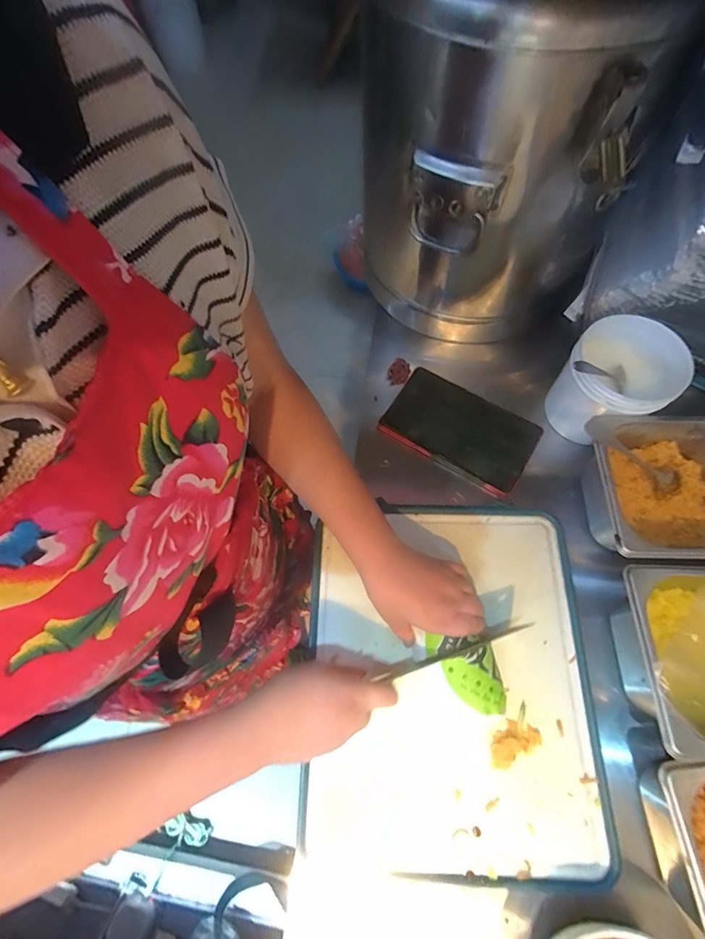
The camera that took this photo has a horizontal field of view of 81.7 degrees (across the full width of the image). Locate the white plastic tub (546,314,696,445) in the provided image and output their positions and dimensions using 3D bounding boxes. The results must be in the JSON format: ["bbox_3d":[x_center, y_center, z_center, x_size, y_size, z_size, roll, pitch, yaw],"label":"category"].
[{"bbox_3d":[0.315,-0.109,0.520,0.103,0.116,0.121,32,72,14],"label":"white plastic tub"}]

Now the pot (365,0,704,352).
[{"bbox_3d":[0.174,-0.367,0.485,0.282,0.409,0.241,38,74,16],"label":"pot"}]

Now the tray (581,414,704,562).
[{"bbox_3d":[0.357,0.027,0.466,0.173,0.091,0.164,-4,67,1],"label":"tray"}]

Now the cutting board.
[{"bbox_3d":[0.101,0.220,0.446,0.298,0.014,0.361,-1,67,2],"label":"cutting board"}]

